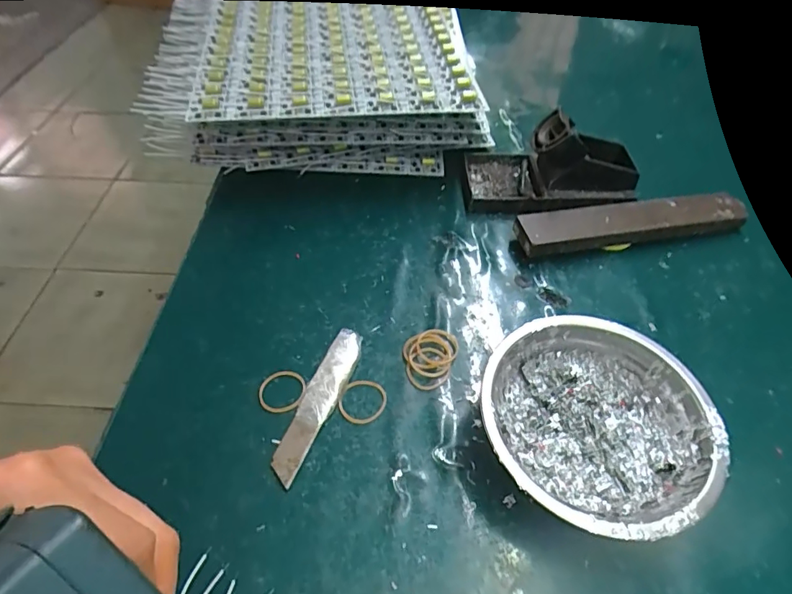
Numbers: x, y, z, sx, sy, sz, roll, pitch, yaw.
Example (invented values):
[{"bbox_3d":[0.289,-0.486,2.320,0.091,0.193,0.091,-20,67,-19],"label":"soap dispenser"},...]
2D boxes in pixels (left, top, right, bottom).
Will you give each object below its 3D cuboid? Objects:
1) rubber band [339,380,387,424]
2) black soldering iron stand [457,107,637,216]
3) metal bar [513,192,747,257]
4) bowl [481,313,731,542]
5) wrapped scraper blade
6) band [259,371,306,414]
[{"bbox_3d":[-0.021,0.066,0.308,0.031,0.004,0.029,1,50,-1],"label":"rubber band"},{"bbox_3d":[0.138,-0.122,0.429,0.149,0.067,0.086,-1,50,-3],"label":"black soldering iron stand"},{"bbox_3d":[0.196,-0.060,0.404,0.193,0.028,0.035,-10,51,-9],"label":"metal bar"},{"bbox_3d":[0.113,0.074,0.279,0.122,0.043,0.121,1,50,-1],"label":"bowl"},{"bbox_3d":[-0.049,0.065,0.305,0.021,0.011,0.105,19,52,14],"label":"wrapped scraper blade"},{"bbox_3d":[-0.074,0.060,0.312,0.030,0.004,0.030,1,50,-1],"label":"band"}]

